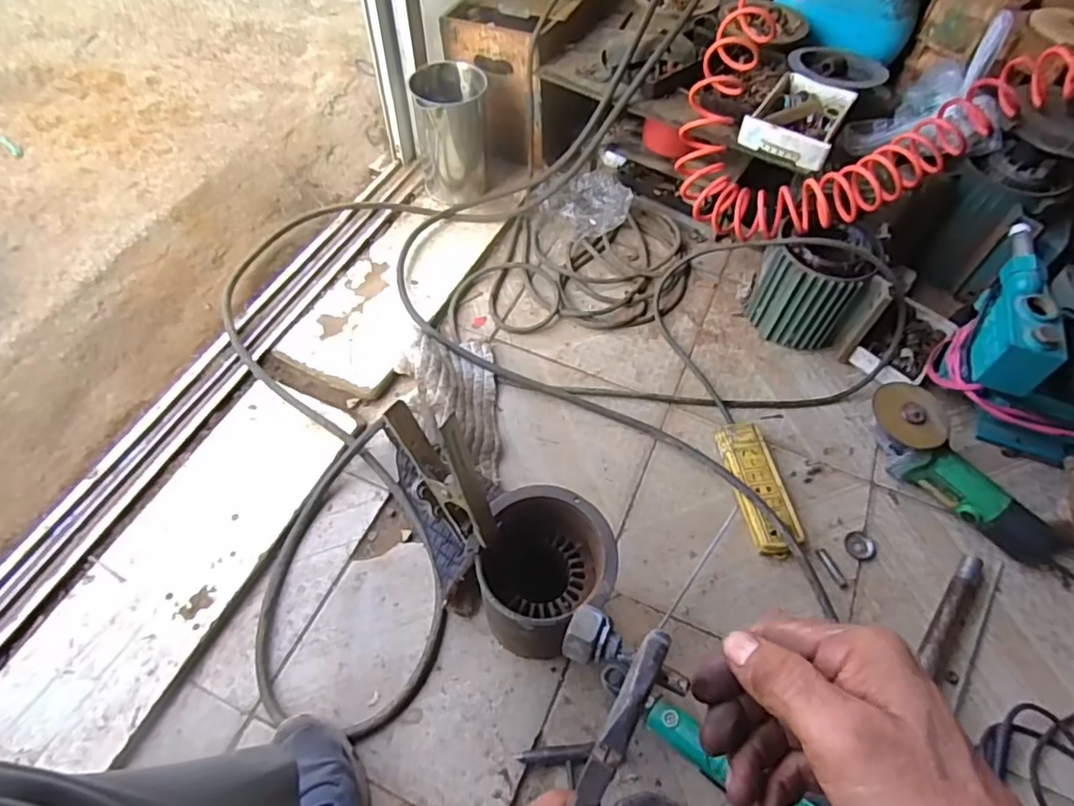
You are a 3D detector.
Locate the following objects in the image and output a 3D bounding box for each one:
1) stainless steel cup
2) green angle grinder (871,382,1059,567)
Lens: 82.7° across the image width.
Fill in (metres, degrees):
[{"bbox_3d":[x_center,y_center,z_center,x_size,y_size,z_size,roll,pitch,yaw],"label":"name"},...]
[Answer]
[{"bbox_3d":[-0.150,-0.476,1.083,0.116,0.201,0.108,1,58,-2],"label":"stainless steel cup"},{"bbox_3d":[0.555,0.103,0.816,0.106,0.105,0.278,-23,62,-15],"label":"green angle grinder"}]

